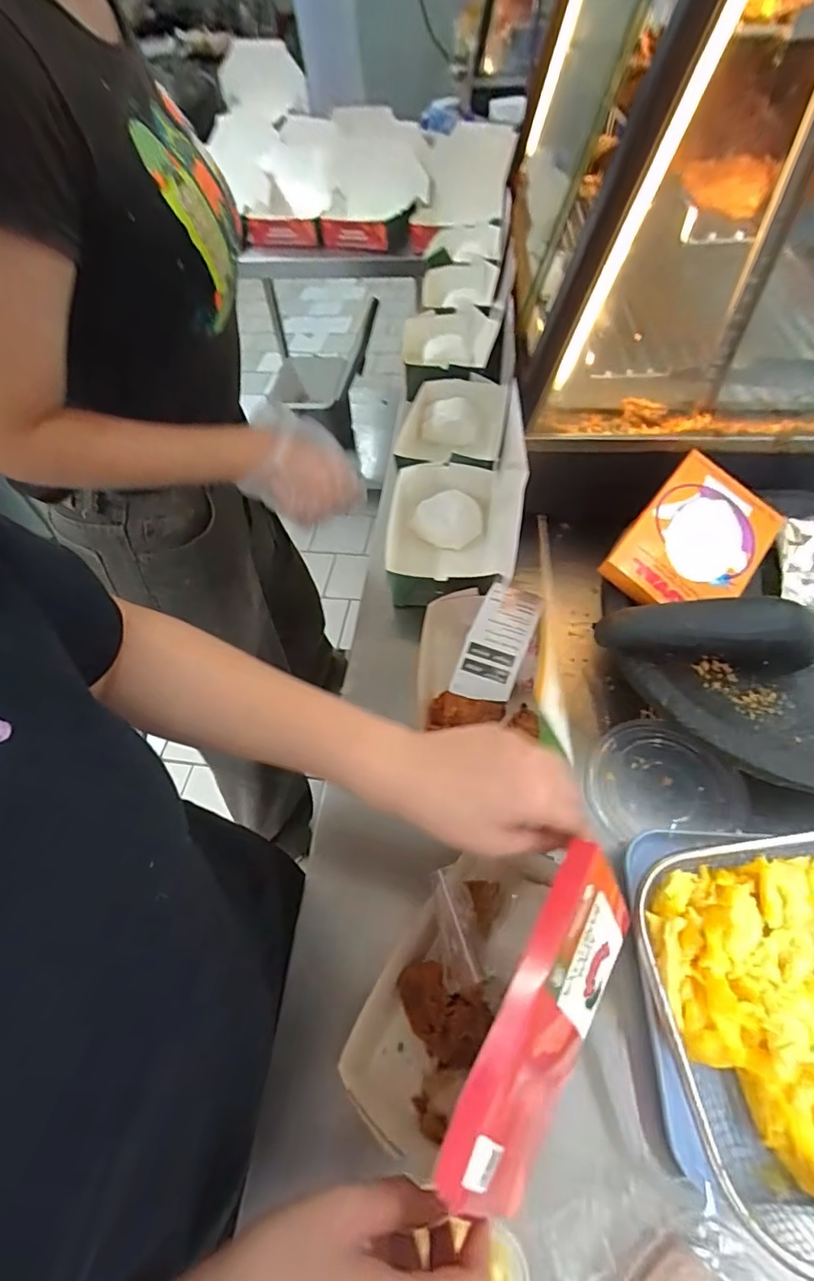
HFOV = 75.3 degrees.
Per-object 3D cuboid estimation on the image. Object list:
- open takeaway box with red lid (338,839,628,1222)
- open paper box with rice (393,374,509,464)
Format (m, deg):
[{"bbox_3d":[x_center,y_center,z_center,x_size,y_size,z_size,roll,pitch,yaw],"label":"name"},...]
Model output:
[{"bbox_3d":[0.048,0.216,0.331,0.115,0.165,0.176,31,62,24],"label":"open takeaway box with red lid"},{"bbox_3d":[0.069,-0.333,0.800,0.155,0.068,0.115,13,56,14],"label":"open paper box with rice"}]

